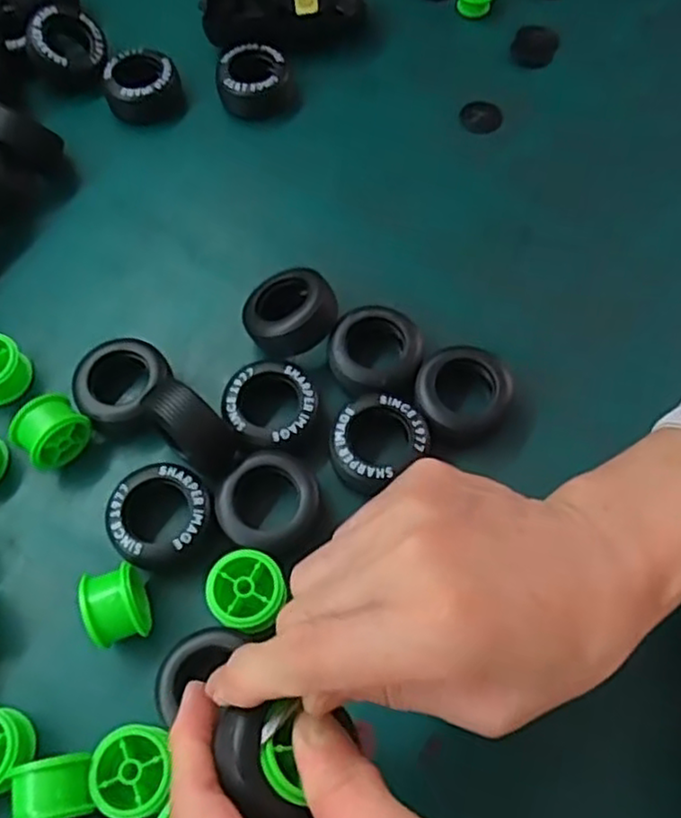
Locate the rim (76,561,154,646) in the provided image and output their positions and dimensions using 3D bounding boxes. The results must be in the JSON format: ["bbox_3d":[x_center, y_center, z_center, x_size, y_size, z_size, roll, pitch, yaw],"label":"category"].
[{"bbox_3d":[-0.100,0.089,0.320,0.025,0.031,0.032,-21,66,-9],"label":"rim"}]

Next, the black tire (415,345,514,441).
[{"bbox_3d":[0.064,-0.007,0.374,0.047,0.023,0.051,0,65,1],"label":"black tire"}]

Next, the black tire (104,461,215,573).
[{"bbox_3d":[-0.085,0.053,0.342,0.048,0.024,0.048,1,65,2],"label":"black tire"}]

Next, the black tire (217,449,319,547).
[{"bbox_3d":[-0.035,0.046,0.346,0.049,0.026,0.042,-27,67,-11],"label":"black tire"}]

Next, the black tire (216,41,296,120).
[{"bbox_3d":[-0.057,-0.220,0.474,0.050,0.023,0.051,0,65,1],"label":"black tire"}]

